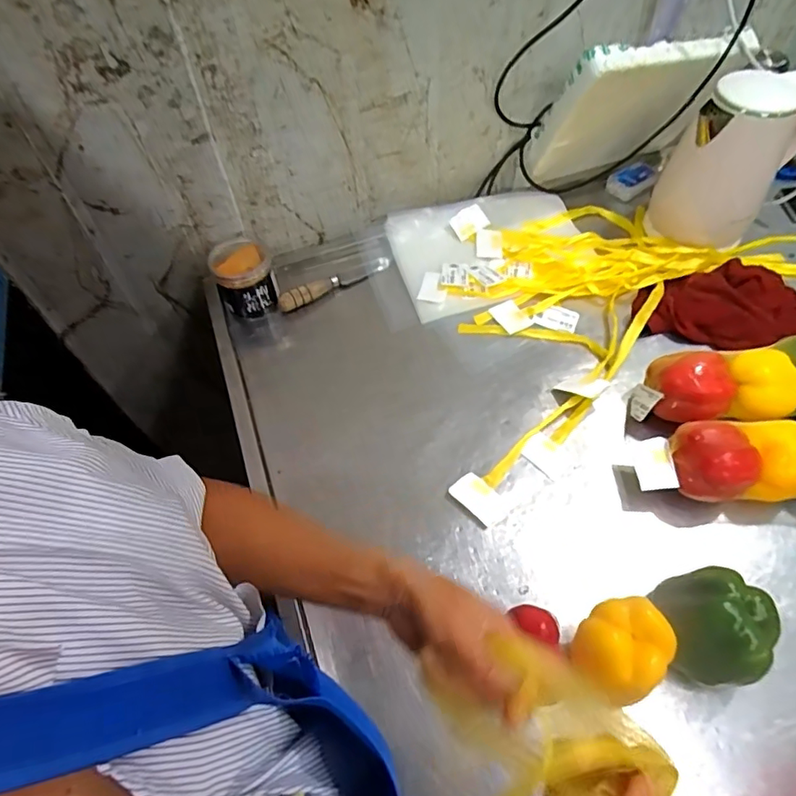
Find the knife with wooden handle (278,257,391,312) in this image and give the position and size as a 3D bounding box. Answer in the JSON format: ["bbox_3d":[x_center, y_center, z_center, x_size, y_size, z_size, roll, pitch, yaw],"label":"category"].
[{"bbox_3d":[-0.095,-0.180,0.808,0.184,0.034,0.025,-30,60,-15],"label":"knife with wooden handle"}]

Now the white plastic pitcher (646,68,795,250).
[{"bbox_3d":[0.475,-0.342,0.760,0.145,0.212,0.157,31,64,22],"label":"white plastic pitcher"}]

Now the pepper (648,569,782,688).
[{"bbox_3d":[0.287,0.211,0.489,0.091,0.091,0.092,-2,55,3],"label":"pepper"}]

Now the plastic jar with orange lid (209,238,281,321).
[{"bbox_3d":[-0.222,-0.169,0.779,0.082,0.110,0.082,-2,57,3],"label":"plastic jar with orange lid"}]

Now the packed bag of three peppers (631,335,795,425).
[{"bbox_3d":[0.409,-0.013,0.627,0.240,0.090,0.102,-8,56,-1],"label":"packed bag of three peppers"}]

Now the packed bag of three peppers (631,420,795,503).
[{"bbox_3d":[0.415,0.069,0.574,0.287,0.095,0.093,2,57,5],"label":"packed bag of three peppers"}]

